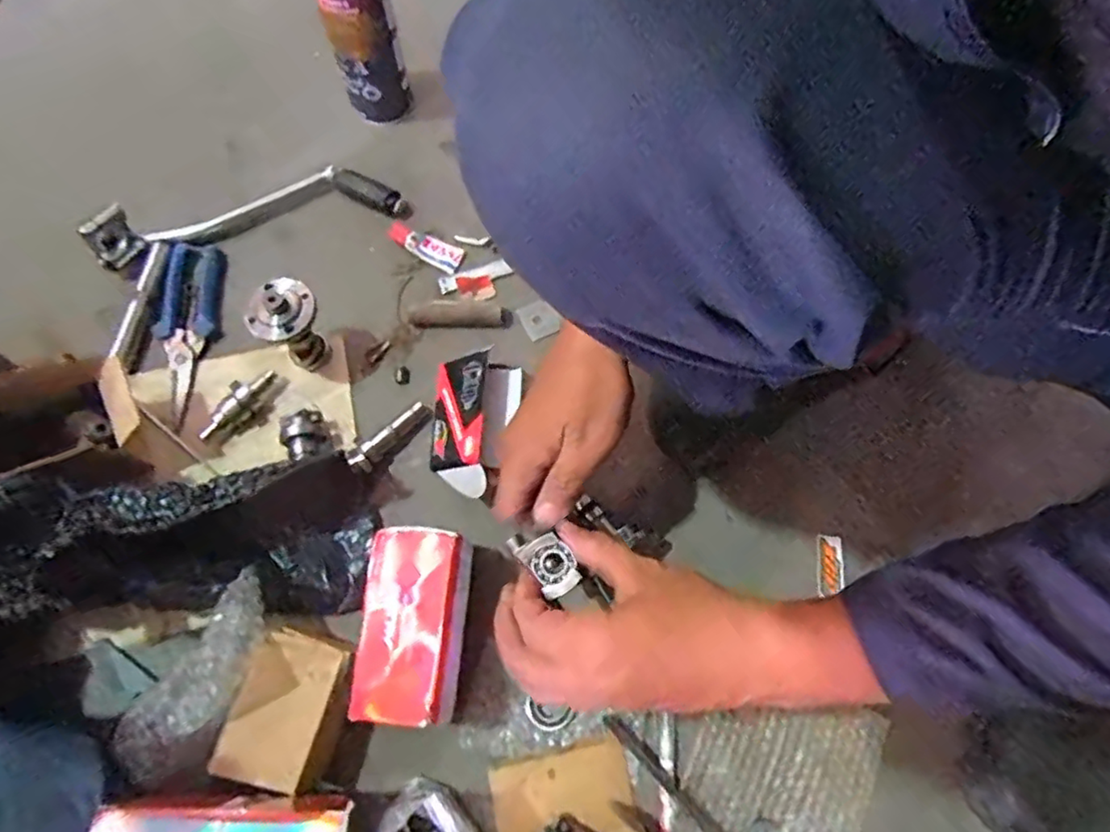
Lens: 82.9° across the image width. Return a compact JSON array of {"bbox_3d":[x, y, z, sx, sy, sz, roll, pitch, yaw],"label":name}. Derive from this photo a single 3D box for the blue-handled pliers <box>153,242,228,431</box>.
[{"bbox_3d":[-0.330,-0.079,0.567,0.051,0.016,0.166,-3,71,-3],"label":"blue-handled pliers"}]

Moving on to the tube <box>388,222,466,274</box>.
[{"bbox_3d":[-0.124,-0.166,0.606,0.073,0.020,0.029,26,72,7],"label":"tube"}]

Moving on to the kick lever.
[{"bbox_3d":[-0.285,-0.197,0.590,0.279,0.042,0.068,-16,72,-8],"label":"kick lever"}]

